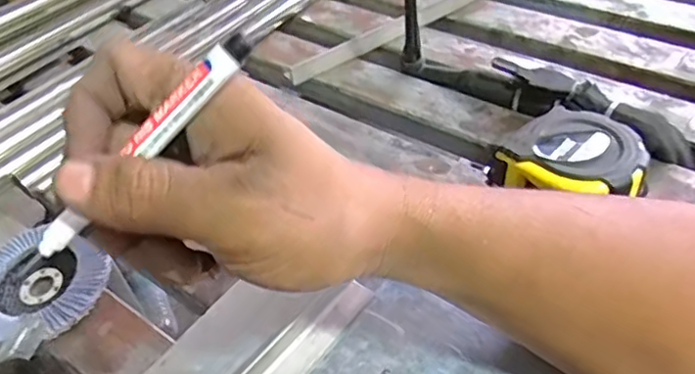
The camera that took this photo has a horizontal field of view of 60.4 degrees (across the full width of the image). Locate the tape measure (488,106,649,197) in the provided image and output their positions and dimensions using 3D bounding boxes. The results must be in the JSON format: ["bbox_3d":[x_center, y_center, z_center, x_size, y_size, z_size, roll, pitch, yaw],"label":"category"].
[{"bbox_3d":[0.153,-0.014,0.404,0.087,0.045,0.078,30,56,31],"label":"tape measure"}]

